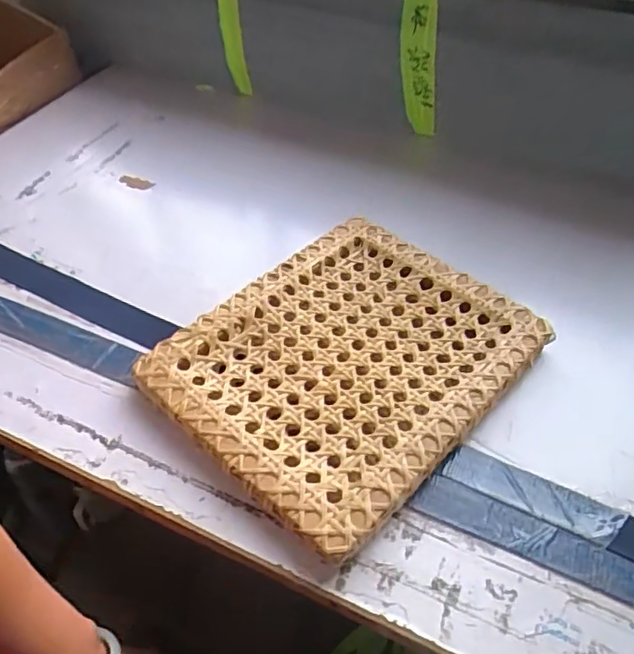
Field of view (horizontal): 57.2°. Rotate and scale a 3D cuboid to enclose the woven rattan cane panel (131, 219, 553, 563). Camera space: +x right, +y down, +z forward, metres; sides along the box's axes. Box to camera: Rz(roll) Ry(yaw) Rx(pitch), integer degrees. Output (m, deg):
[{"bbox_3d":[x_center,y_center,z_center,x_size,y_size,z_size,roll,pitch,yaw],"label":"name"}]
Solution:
[{"bbox_3d":[0.032,0.025,0.553,0.257,0.028,0.316,37,62,26],"label":"woven rattan cane panel"}]

